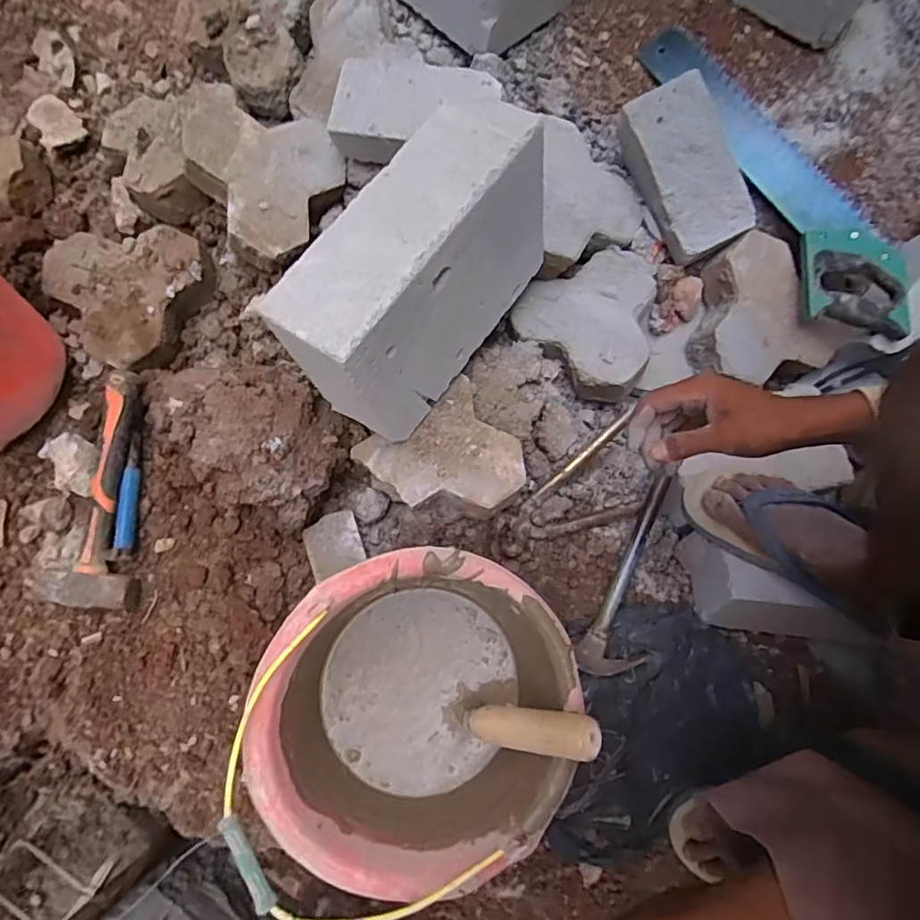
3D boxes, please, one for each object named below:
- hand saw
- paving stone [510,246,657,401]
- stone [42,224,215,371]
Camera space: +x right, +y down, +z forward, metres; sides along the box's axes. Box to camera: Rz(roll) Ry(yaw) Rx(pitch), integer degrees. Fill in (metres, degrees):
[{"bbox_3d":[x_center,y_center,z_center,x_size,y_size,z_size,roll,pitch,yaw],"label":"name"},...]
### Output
[{"bbox_3d":[0.422,-0.387,0.755,0.143,0.039,0.536,-27,79,-6],"label":"hand saw"},{"bbox_3d":[0.182,-0.197,0.754,0.185,0.050,0.193,35,79,7],"label":"paving stone"},{"bbox_3d":[-0.435,-0.226,0.730,0.193,0.050,0.191,30,79,6],"label":"stone"}]

